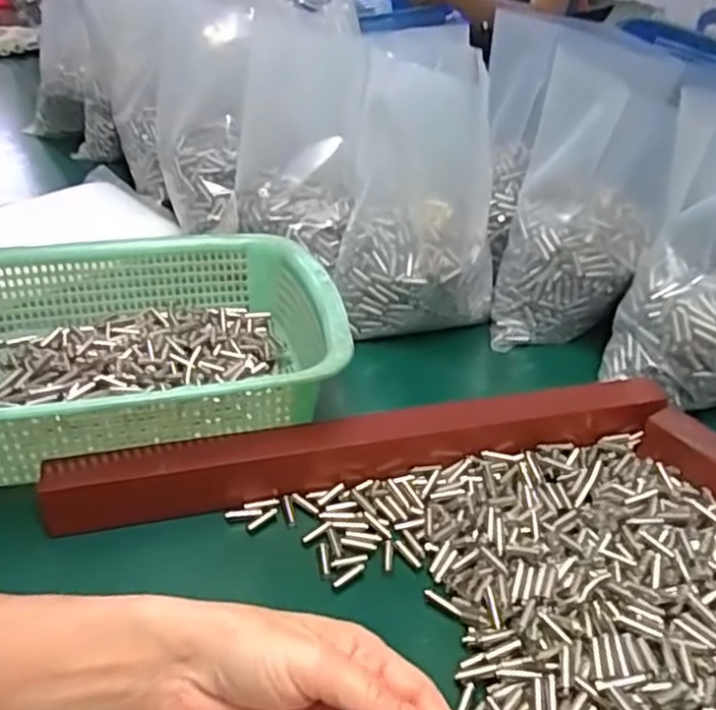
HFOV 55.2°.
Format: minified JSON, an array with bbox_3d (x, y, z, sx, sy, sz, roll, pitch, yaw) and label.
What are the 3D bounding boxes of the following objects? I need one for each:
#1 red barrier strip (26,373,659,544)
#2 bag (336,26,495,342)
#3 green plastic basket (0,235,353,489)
[{"bbox_3d":[0.011,0.055,0.438,0.394,0.031,0.031,-8,38,-12],"label":"red barrier strip"},{"bbox_3d":[0.049,-0.125,0.552,0.127,0.201,0.104,2,37,1],"label":"bag"},{"bbox_3d":[-0.165,-0.008,0.480,0.297,0.086,0.226,-9,38,-13],"label":"green plastic basket"}]

